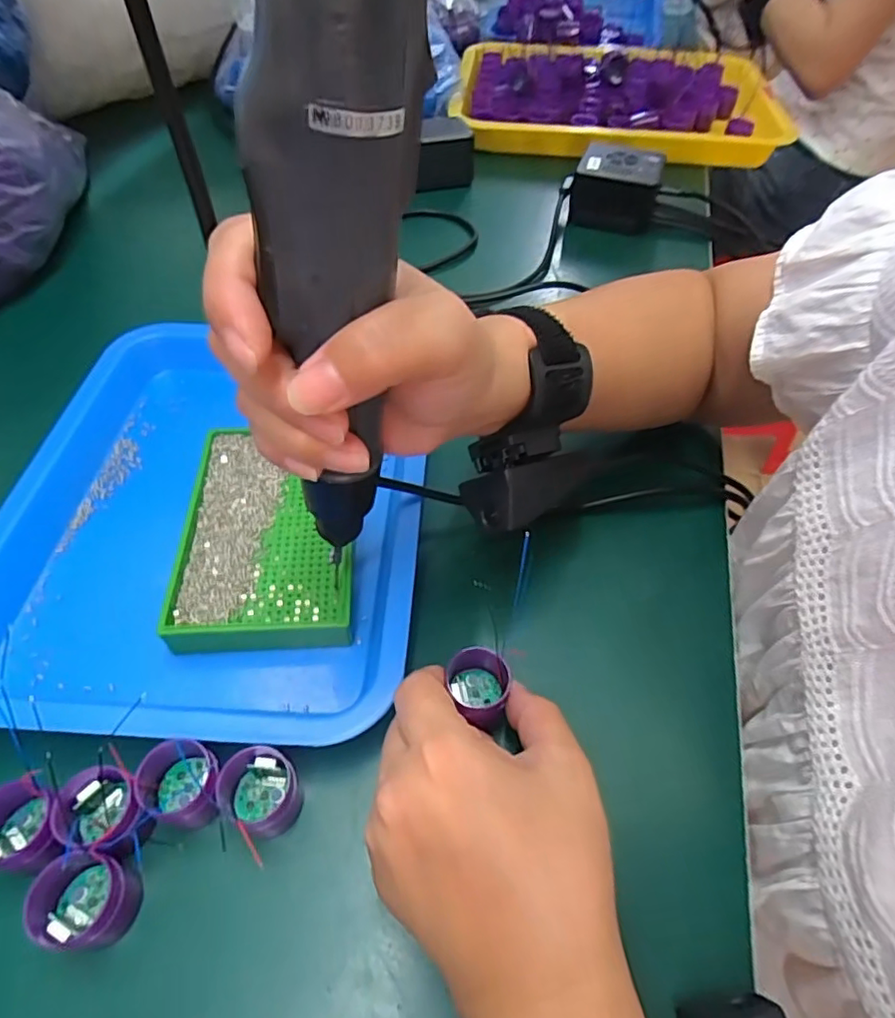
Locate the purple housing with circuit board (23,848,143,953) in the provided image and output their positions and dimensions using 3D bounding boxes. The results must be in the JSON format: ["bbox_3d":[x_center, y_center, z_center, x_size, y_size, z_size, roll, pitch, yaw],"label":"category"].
[{"bbox_3d":[-0.136,0.150,0.228,0.033,0.030,0.031,2,52,-2],"label":"purple housing with circuit board"}]

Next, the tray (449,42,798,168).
[{"bbox_3d":[0.206,-0.527,0.759,0.378,0.048,0.338,1,52,-3],"label":"tray"}]

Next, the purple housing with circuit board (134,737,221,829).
[{"bbox_3d":[-0.111,0.116,0.251,0.027,0.035,0.029,2,52,-2],"label":"purple housing with circuit board"}]

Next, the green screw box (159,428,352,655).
[{"bbox_3d":[-0.099,0.014,0.333,0.087,0.025,0.136,-3,52,-6],"label":"green screw box"}]

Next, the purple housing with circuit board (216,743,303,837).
[{"bbox_3d":[-0.079,0.119,0.253,0.032,0.023,0.029,33,57,21],"label":"purple housing with circuit board"}]

